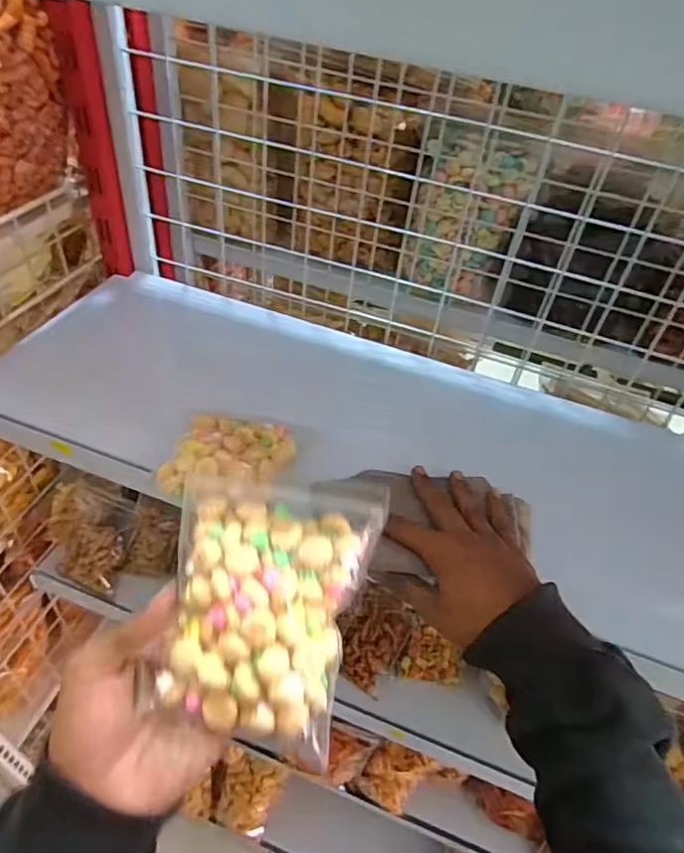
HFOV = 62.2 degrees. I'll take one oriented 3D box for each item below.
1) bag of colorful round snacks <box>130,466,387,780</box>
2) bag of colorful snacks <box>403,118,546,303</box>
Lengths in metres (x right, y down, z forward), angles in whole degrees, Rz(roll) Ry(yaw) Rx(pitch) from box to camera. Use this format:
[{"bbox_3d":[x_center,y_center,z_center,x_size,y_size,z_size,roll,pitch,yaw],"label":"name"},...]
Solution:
[{"bbox_3d":[-0.043,0.094,0.304,0.110,0.044,0.137,11,74,-3],"label":"bag of colorful round snacks"},{"bbox_3d":[0.138,-0.233,0.636,0.118,0.180,0.037,12,44,5],"label":"bag of colorful snacks"}]

